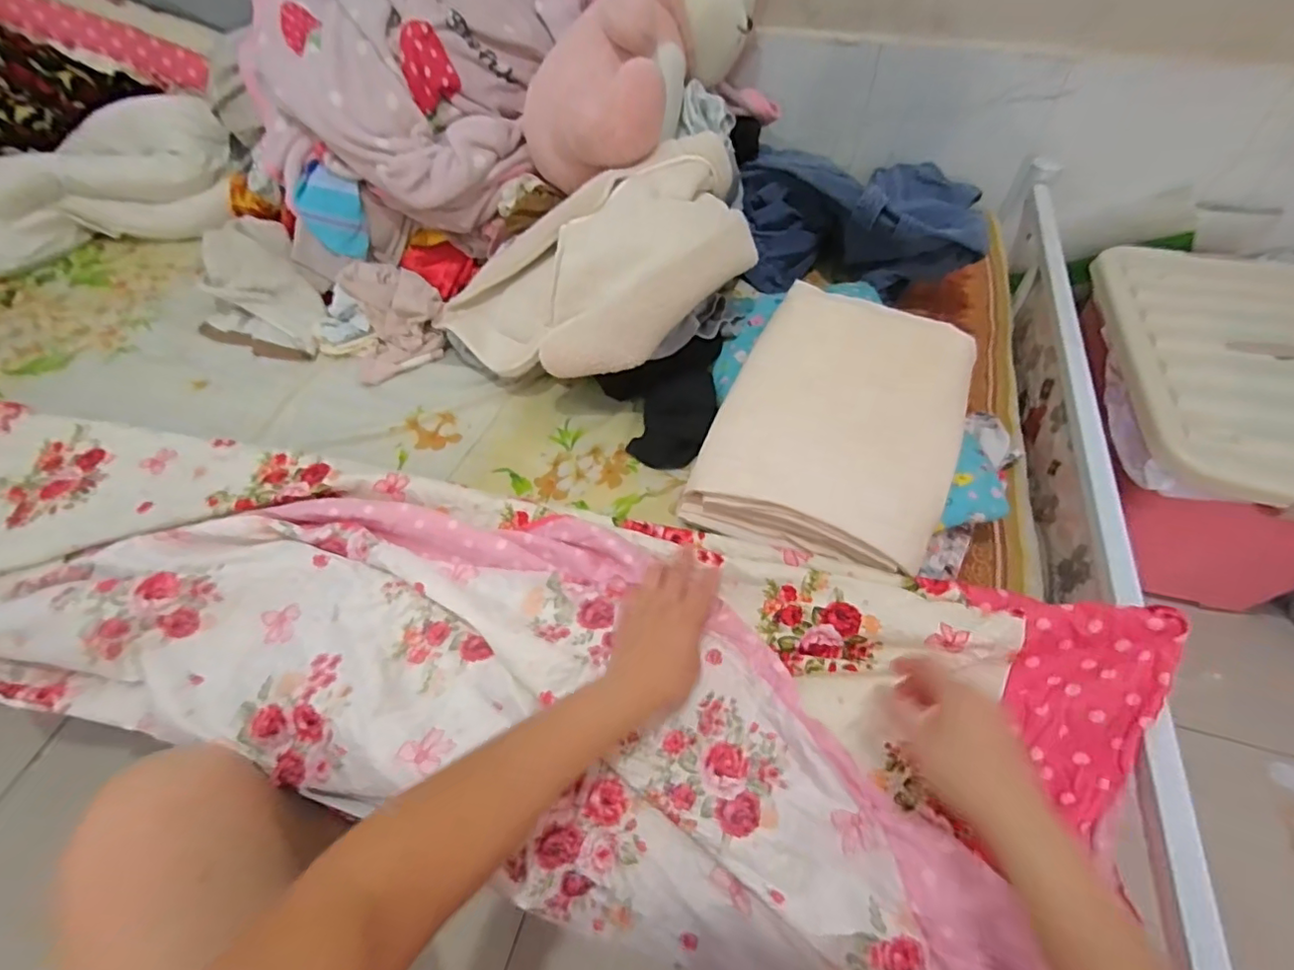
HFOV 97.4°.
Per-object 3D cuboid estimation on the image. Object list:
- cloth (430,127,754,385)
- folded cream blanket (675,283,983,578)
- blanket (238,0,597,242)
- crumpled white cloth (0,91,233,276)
[{"bbox_3d":[-0.070,-0.299,0.747,0.336,0.180,0.351,37,64,23],"label":"cloth"},{"bbox_3d":[0.218,-0.081,0.642,0.258,0.085,0.341,22,59,15],"label":"folded cream blanket"},{"bbox_3d":[-0.341,-0.684,0.902,0.409,0.276,0.570,19,59,14],"label":"blanket"},{"bbox_3d":[-0.968,-0.495,0.951,0.513,0.160,0.169,-25,59,-15],"label":"crumpled white cloth"}]

